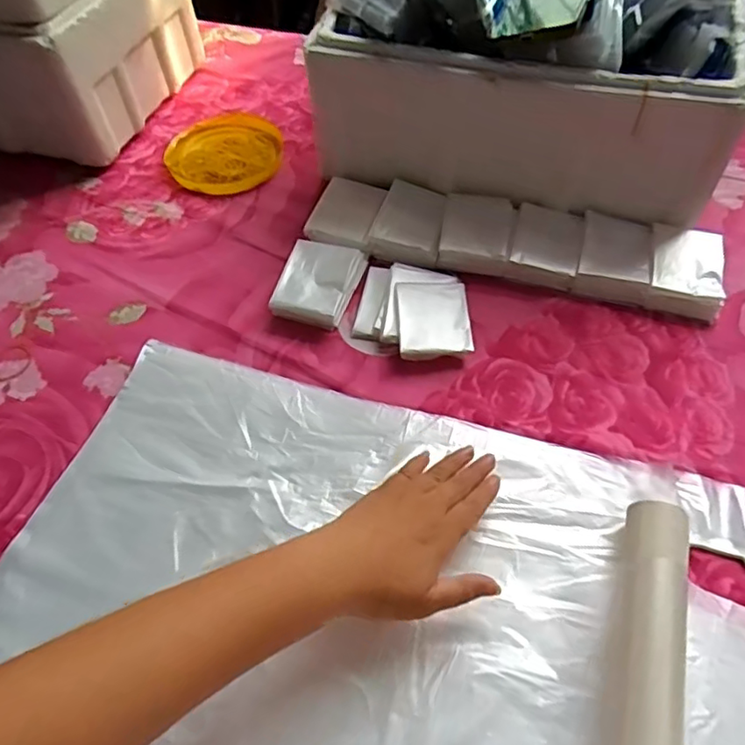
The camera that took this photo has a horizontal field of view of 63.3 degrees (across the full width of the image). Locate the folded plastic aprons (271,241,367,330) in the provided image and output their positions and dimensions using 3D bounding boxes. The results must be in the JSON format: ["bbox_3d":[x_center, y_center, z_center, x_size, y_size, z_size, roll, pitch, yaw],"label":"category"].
[{"bbox_3d":[-0.052,-0.089,0.583,0.066,0.034,0.091,16,56,14],"label":"folded plastic aprons"}]

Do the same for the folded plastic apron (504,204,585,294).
[{"bbox_3d":[0.170,-0.124,0.595,0.064,0.023,0.090,13,55,12],"label":"folded plastic apron"}]

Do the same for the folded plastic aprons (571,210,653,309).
[{"bbox_3d":[0.233,-0.110,0.584,0.065,0.024,0.093,13,55,12],"label":"folded plastic aprons"}]

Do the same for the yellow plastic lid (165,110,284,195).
[{"bbox_3d":[-0.163,-0.255,0.697,0.134,0.019,0.126,-1,54,2],"label":"yellow plastic lid"}]

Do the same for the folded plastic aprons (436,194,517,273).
[{"bbox_3d":[0.105,-0.140,0.606,0.068,0.020,0.090,9,54,9],"label":"folded plastic aprons"}]

